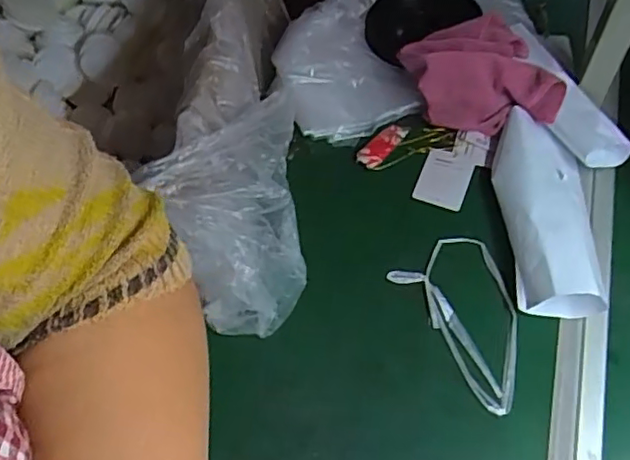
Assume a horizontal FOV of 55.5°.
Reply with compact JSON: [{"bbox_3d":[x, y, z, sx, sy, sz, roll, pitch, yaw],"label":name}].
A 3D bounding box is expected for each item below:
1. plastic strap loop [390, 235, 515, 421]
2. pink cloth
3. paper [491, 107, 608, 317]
[{"bbox_3d":[0.151,0.078,0.551,0.098,0.010,0.161,-26,61,-14],"label":"plastic strap loop"},{"bbox_3d":[0.181,-0.166,0.663,0.140,0.064,0.159,-15,59,-8],"label":"pink cloth"},{"bbox_3d":[0.223,-0.026,0.582,0.081,0.055,0.225,-1,58,1],"label":"paper"}]

